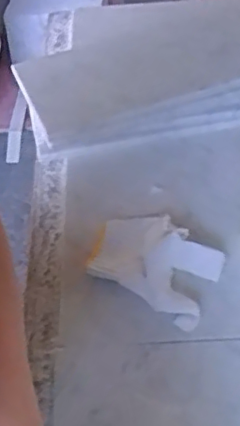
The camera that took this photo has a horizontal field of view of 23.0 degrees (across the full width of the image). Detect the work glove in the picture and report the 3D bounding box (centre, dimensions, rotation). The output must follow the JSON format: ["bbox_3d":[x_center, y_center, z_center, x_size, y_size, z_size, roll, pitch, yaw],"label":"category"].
[{"bbox_3d":[0.034,0.042,0.569,0.136,0.038,0.091,27,53,26],"label":"work glove"}]

